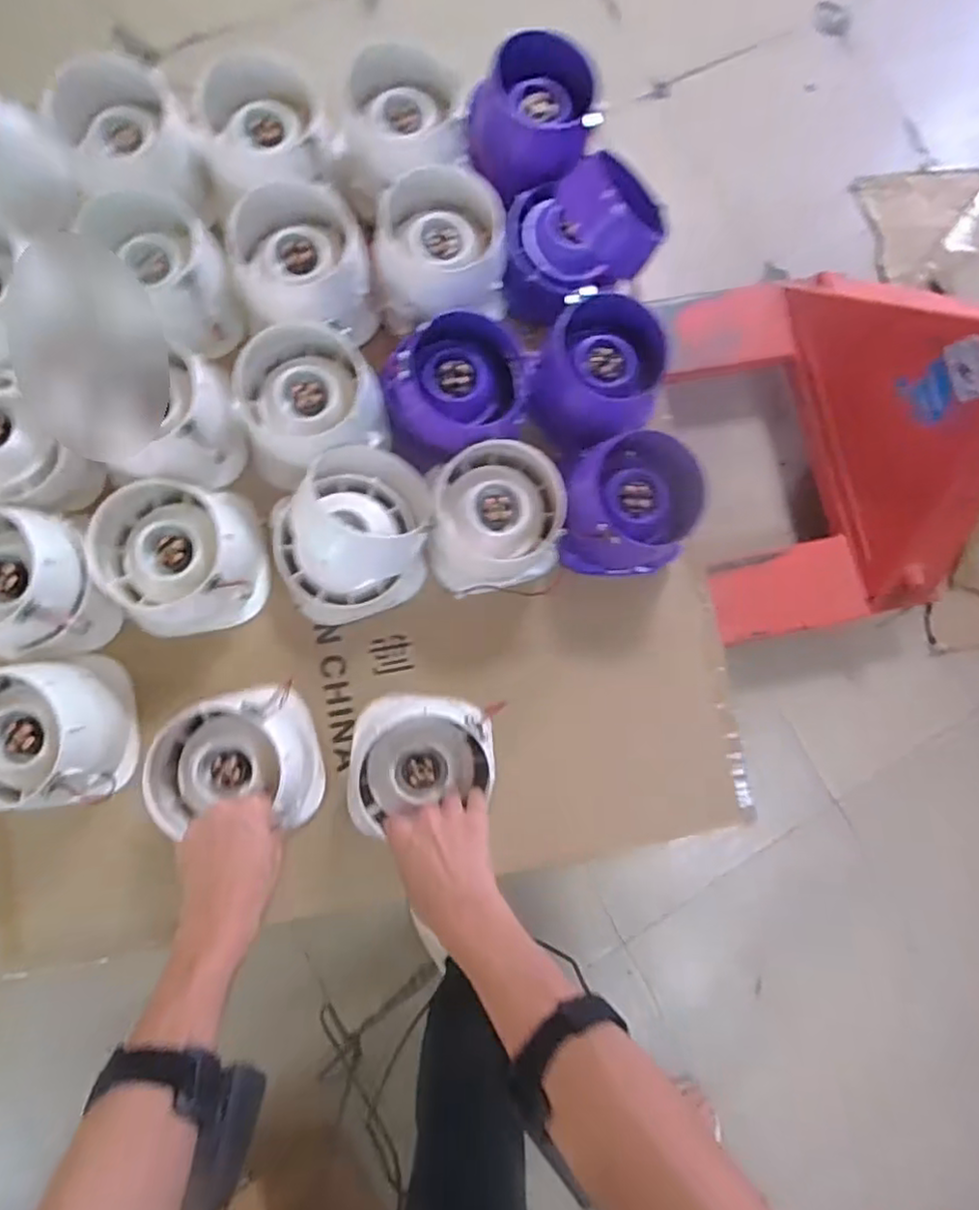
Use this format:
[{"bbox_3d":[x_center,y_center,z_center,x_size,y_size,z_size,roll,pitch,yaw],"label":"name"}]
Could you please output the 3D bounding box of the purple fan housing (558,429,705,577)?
[{"bbox_3d":[0.139,-0.100,0.662,0.127,0.115,0.118,-2,82,-6],"label":"purple fan housing"}]

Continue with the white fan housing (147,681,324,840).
[{"bbox_3d":[-0.228,0.146,0.593,0.129,0.088,0.122,-11,87,-5],"label":"white fan housing"}]

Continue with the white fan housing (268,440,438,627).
[{"bbox_3d":[-0.129,-0.068,0.634,0.165,0.101,0.138,-41,88,-10],"label":"white fan housing"}]

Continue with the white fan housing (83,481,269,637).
[{"bbox_3d":[-0.293,-0.046,0.621,0.134,0.103,0.142,0,86,-4],"label":"white fan housing"}]

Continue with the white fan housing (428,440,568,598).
[{"bbox_3d":[0.005,-0.083,0.649,0.132,0.089,0.131,-13,84,-8],"label":"white fan housing"}]

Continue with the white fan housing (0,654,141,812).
[{"bbox_3d":[-0.410,0.118,0.595,0.143,0.089,0.134,-3,82,-7],"label":"white fan housing"}]

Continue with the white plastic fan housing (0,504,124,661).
[{"bbox_3d":[-0.433,-0.025,0.594,0.160,0.073,0.137,10,81,-5],"label":"white plastic fan housing"}]

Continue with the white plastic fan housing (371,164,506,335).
[{"bbox_3d":[-0.052,-0.356,0.674,0.134,0.089,0.114,-10,83,-7],"label":"white plastic fan housing"}]

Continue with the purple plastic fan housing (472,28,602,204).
[{"bbox_3d":[0.045,-0.510,0.683,0.130,0.086,0.122,1,82,-6],"label":"purple plastic fan housing"}]

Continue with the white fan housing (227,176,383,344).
[{"bbox_3d":[-0.183,-0.334,0.664,0.140,0.089,0.132,1,82,-6],"label":"white fan housing"}]

